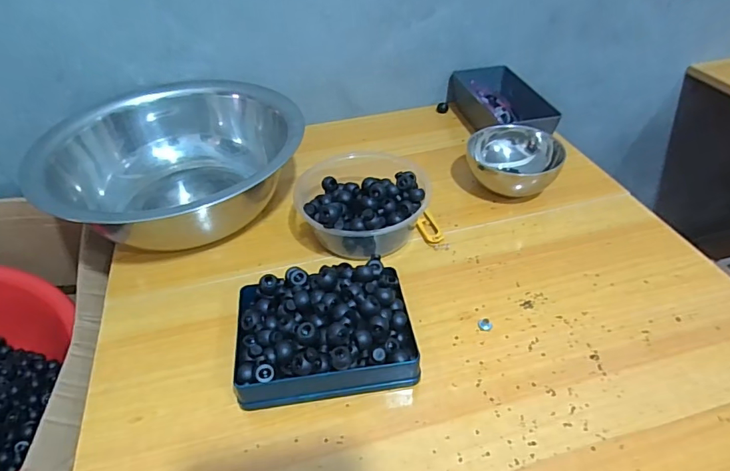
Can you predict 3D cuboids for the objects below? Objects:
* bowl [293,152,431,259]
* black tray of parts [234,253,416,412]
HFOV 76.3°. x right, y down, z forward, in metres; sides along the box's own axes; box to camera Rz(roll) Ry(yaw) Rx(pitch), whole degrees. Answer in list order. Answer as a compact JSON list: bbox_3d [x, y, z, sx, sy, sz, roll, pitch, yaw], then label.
[{"bbox_3d":[0.005,-0.035,0.511,0.123,0.070,0.138,-1,40,2],"label":"bowl"},{"bbox_3d":[-0.034,0.077,0.398,0.145,0.057,0.116,-7,41,-5],"label":"black tray of parts"}]

